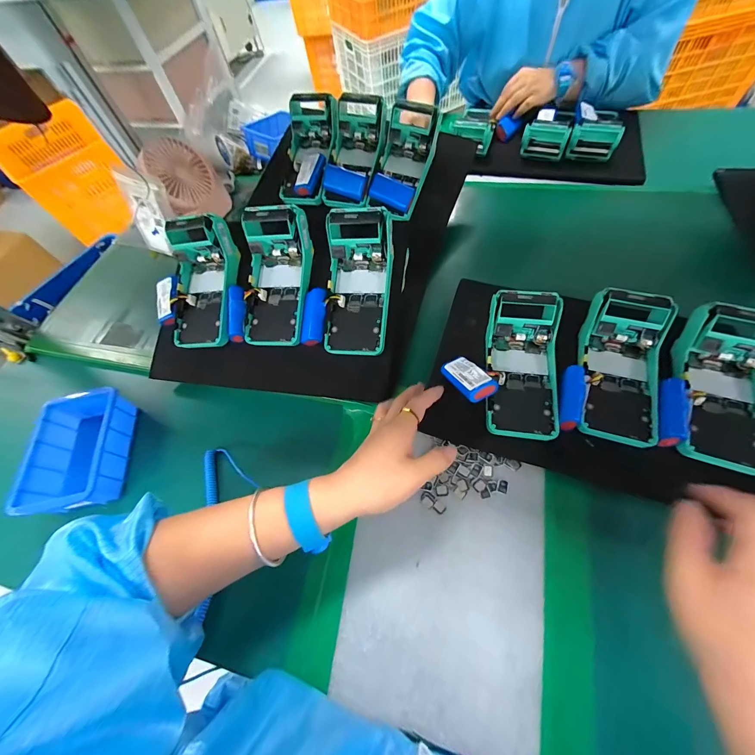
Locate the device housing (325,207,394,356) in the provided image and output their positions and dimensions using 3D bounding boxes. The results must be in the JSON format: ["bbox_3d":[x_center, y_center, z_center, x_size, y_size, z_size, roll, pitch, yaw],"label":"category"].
[{"bbox_3d":[-0.023,-0.113,0.397,0.074,0.048,0.166,5,95,7],"label":"device housing"}]

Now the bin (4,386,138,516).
[{"bbox_3d":[-0.373,0.087,0.412,0.101,0.058,0.160,-6,59,1],"label":"bin"}]

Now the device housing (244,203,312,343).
[{"bbox_3d":[-0.131,-0.128,0.420,0.082,0.057,0.171,6,95,8],"label":"device housing"}]

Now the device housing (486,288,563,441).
[{"bbox_3d":[0.171,-0.014,0.377,0.077,0.048,0.169,5,75,7],"label":"device housing"}]

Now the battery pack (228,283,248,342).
[{"bbox_3d":[-0.183,-0.083,0.415,0.019,0.013,0.073,-2,86,3],"label":"battery pack"}]

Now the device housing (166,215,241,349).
[{"bbox_3d":[-0.243,-0.126,0.430,0.096,0.074,0.168,-7,75,14],"label":"device housing"}]

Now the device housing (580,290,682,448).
[{"bbox_3d":[0.274,-0.011,0.364,0.086,0.050,0.171,11,78,11],"label":"device housing"}]

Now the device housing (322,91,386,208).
[{"bbox_3d":[-0.036,-0.367,0.529,0.081,0.055,0.171,15,95,13],"label":"device housing"}]

